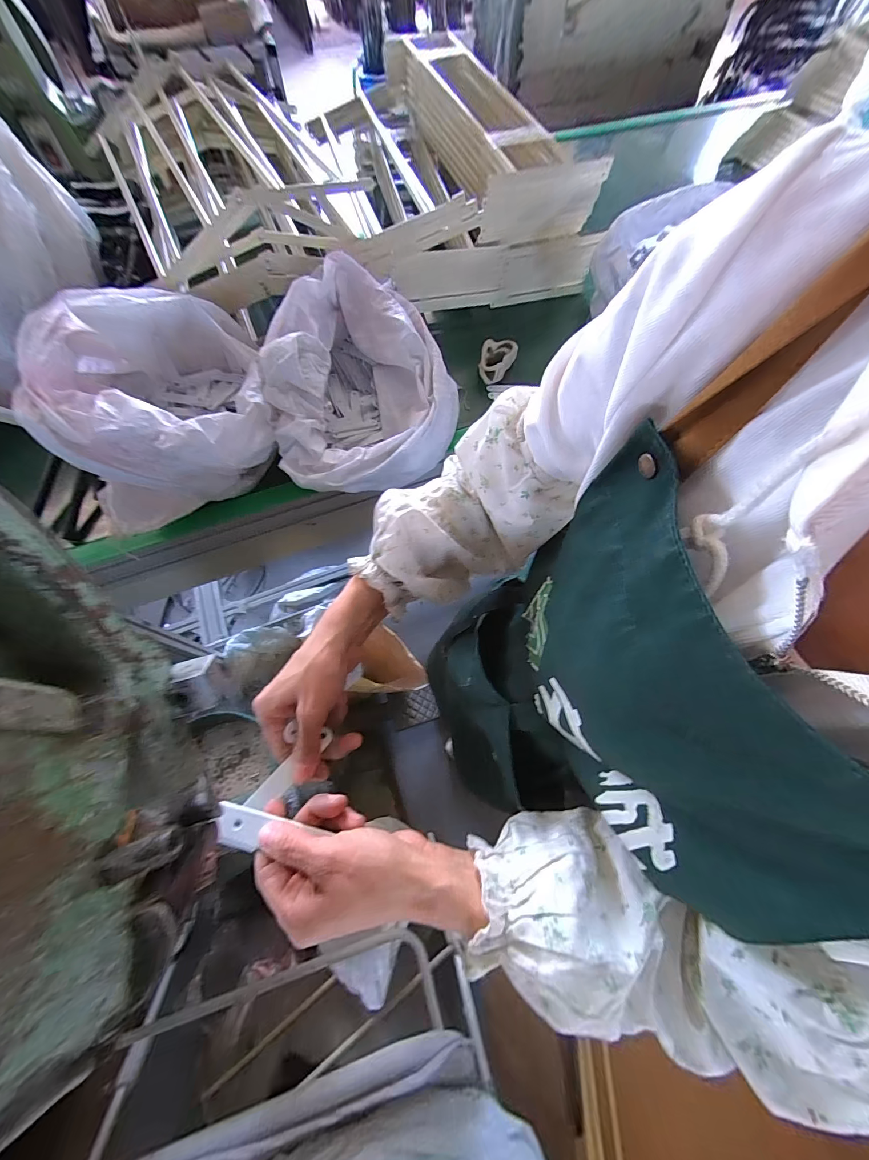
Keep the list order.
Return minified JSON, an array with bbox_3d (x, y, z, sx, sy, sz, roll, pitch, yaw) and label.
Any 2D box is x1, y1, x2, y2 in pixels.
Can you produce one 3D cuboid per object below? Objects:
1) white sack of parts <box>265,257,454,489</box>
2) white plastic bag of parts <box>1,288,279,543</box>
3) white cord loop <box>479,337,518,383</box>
[{"bbox_3d":[-0.136,-0.344,0.640,0.296,0.159,0.381,-20,68,-9],"label":"white sack of parts"},{"bbox_3d":[-0.412,-0.272,0.572,0.272,0.195,0.303,-19,68,-8],"label":"white plastic bag of parts"},{"bbox_3d":[0.128,-0.449,0.761,0.065,0.039,0.100,17,67,7],"label":"white cord loop"}]

